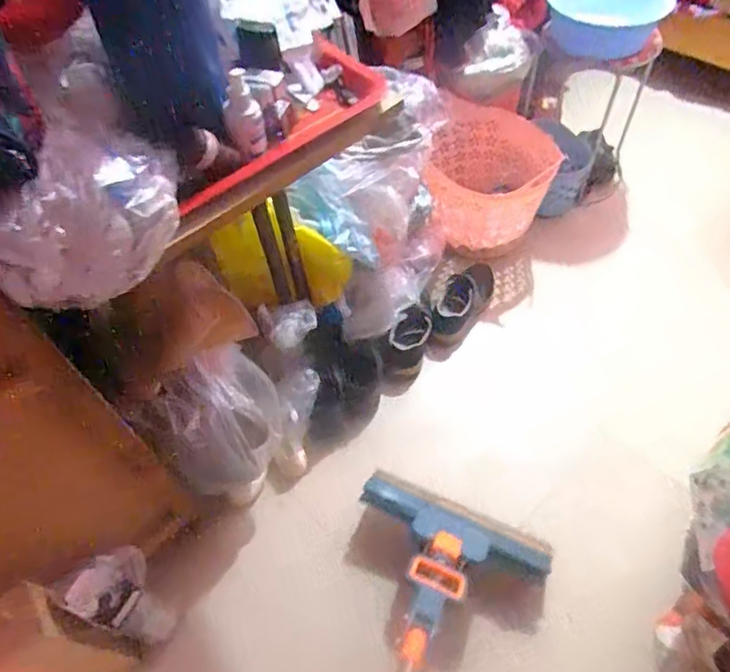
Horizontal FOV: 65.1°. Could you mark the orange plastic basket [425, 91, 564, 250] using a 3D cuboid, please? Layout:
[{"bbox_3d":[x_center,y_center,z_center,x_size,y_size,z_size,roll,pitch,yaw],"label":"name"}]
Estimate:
[{"bbox_3d":[0.338,-0.438,1.543,0.298,0.264,0.383,11,57,12],"label":"orange plastic basket"}]

